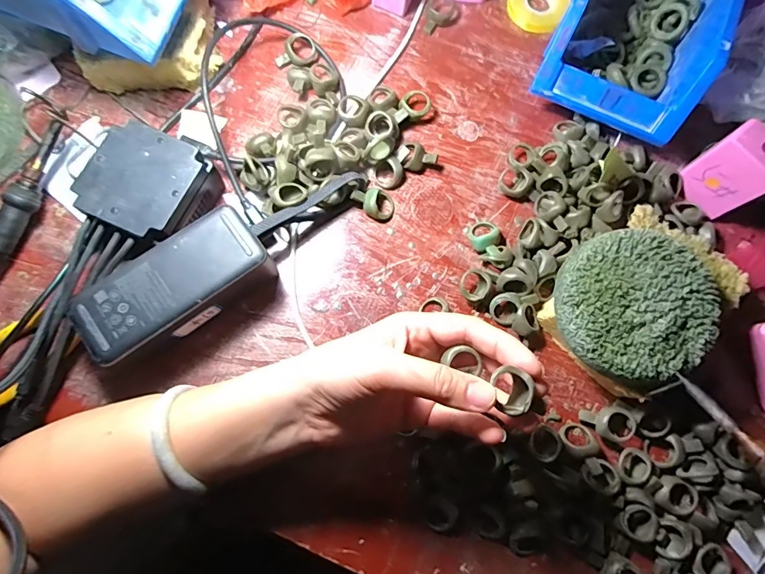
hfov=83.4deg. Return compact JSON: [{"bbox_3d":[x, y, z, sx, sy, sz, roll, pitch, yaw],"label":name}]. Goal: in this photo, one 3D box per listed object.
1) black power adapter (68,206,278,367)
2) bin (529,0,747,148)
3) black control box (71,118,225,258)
[{"bbox_3d":[-0.145,0.001,0.312,0.127,0.053,0.057,-33,80,-9],"label":"black power adapter"},{"bbox_3d":[0.217,-0.223,0.360,0.118,0.062,0.174,25,78,4],"label":"bin"},{"bbox_3d":[-0.175,-0.069,0.328,0.077,0.050,0.086,21,77,3],"label":"black control box"}]

